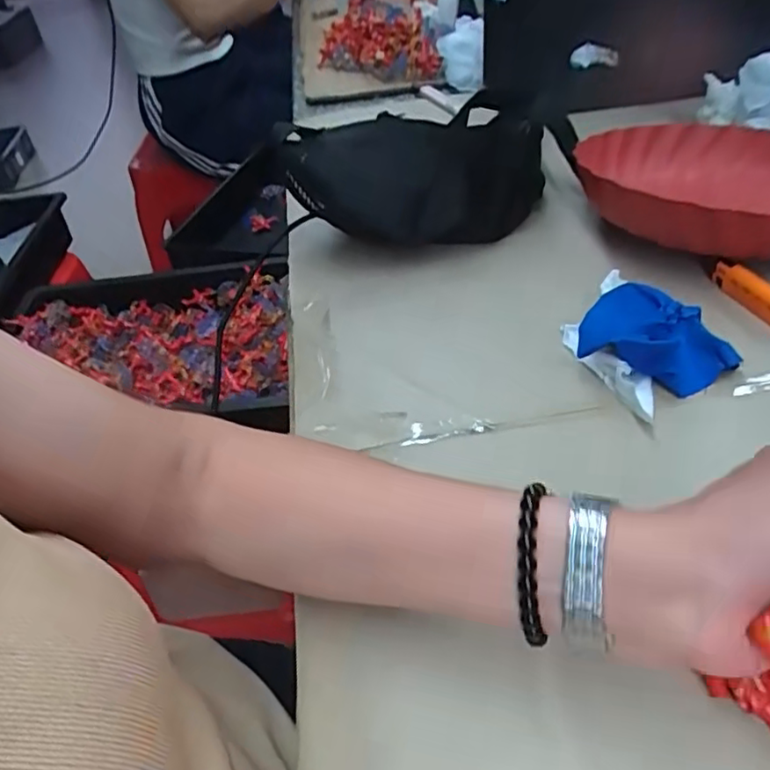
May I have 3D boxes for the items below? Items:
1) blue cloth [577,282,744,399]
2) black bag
[{"bbox_3d":[0.188,-0.035,0.428,0.099,0.039,0.083,14,48,22],"label":"blue cloth"},{"bbox_3d":[0.035,-0.197,0.584,0.257,0.094,0.131,-17,44,-9],"label":"black bag"}]

